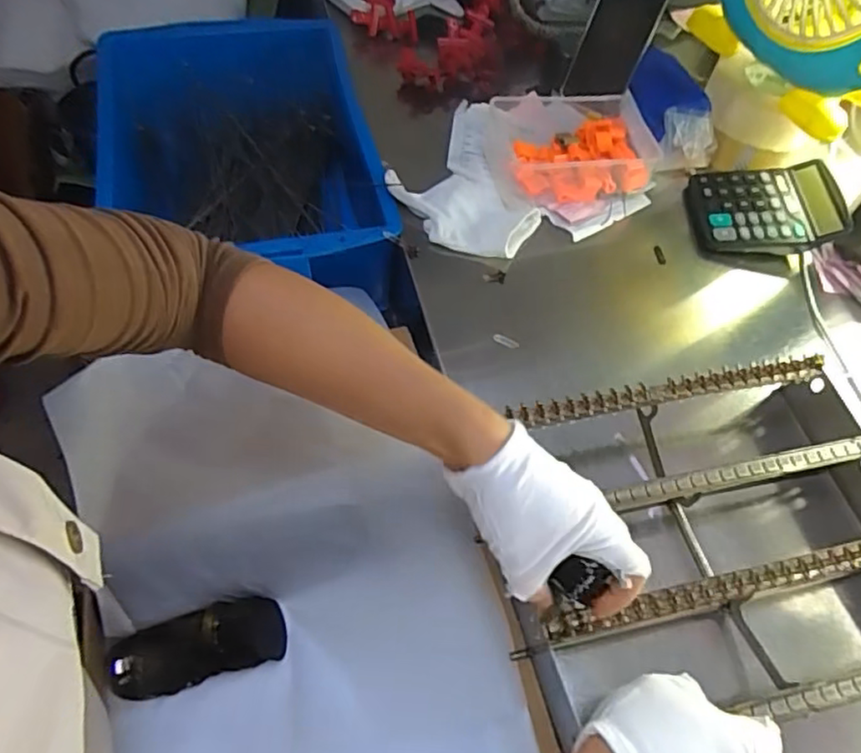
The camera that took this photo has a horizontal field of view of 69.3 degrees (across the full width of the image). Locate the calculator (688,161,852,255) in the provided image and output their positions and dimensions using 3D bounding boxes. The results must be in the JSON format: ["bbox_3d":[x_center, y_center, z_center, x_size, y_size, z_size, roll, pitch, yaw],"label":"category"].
[{"bbox_3d":[0.371,-0.186,0.686,0.158,0.039,0.123,7,58,0],"label":"calculator"}]

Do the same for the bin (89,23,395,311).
[{"bbox_3d":[-0.232,-0.273,0.761,0.294,0.108,0.411,-11,60,-11],"label":"bin"}]

